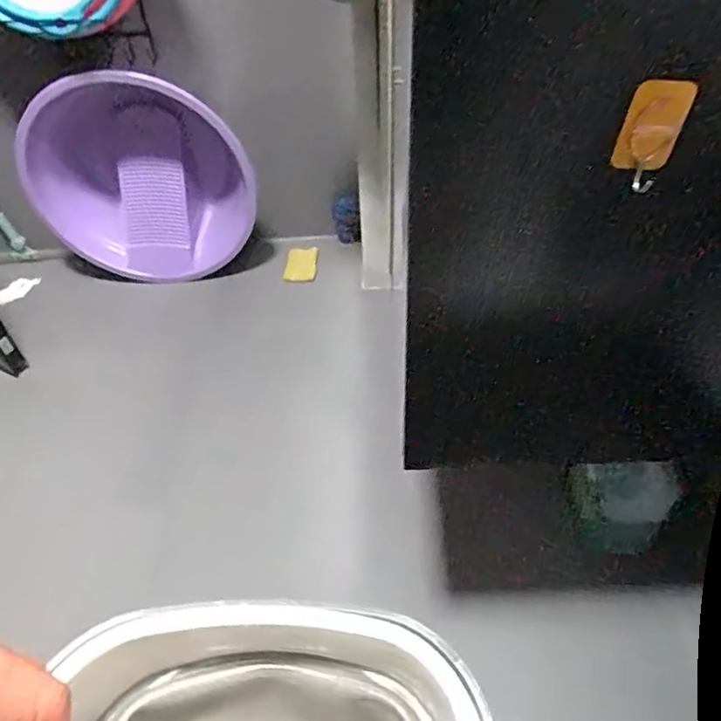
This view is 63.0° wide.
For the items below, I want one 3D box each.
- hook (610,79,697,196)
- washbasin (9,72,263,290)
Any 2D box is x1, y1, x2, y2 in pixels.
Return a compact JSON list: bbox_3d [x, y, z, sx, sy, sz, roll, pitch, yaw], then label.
[{"bbox_3d":[0.176,-0.136,0.357,0.036,0.062,0.007,5,38,-4],"label":"hook"},{"bbox_3d":[-0.508,-0.408,1.346,0.520,0.455,0.125,-4,47,1],"label":"washbasin"}]

